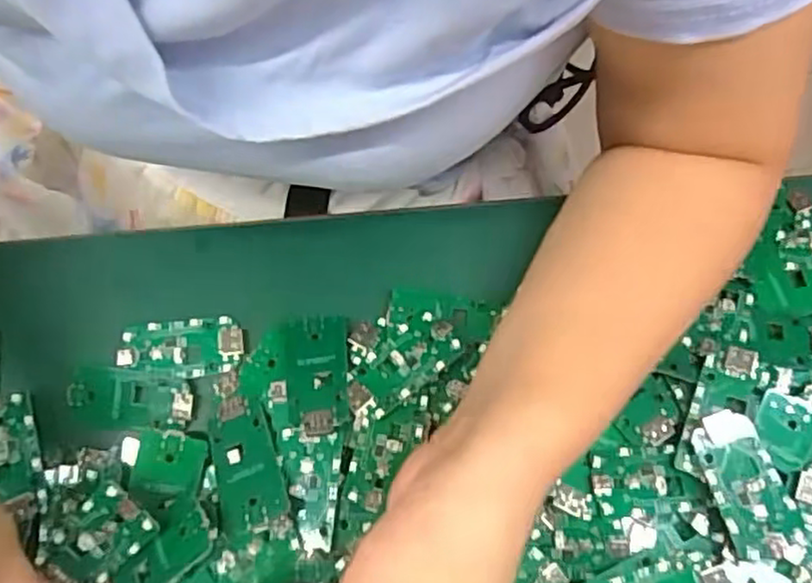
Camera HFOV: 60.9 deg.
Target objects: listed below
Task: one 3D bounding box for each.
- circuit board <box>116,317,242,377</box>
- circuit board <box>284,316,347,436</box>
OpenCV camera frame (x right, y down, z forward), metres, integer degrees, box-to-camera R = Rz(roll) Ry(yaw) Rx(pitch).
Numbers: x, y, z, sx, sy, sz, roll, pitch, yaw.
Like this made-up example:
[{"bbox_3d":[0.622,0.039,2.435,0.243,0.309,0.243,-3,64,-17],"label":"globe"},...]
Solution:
[{"bbox_3d":[-0.116,0.029,0.357,0.063,0.004,0.029,-4,77,0],"label":"circuit board"},{"bbox_3d":[-0.044,0.040,0.341,0.030,0.004,0.063,-7,56,0],"label":"circuit board"}]

